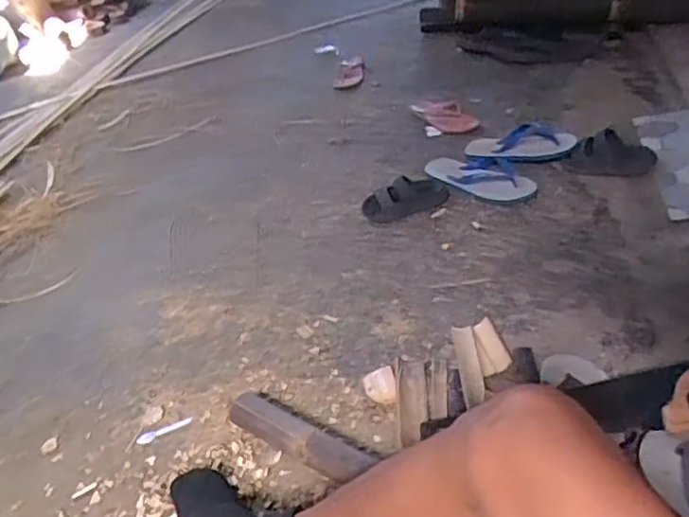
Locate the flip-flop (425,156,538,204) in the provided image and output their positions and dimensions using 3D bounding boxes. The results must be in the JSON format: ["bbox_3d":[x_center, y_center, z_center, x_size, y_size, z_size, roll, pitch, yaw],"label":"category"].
[{"bbox_3d":[0.301,-0.171,1.336,0.250,0.049,0.127,22,50,28],"label":"flip-flop"}]

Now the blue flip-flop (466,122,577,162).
[{"bbox_3d":[0.399,-0.262,1.374,0.248,0.046,0.115,5,39,34],"label":"blue flip-flop"}]

